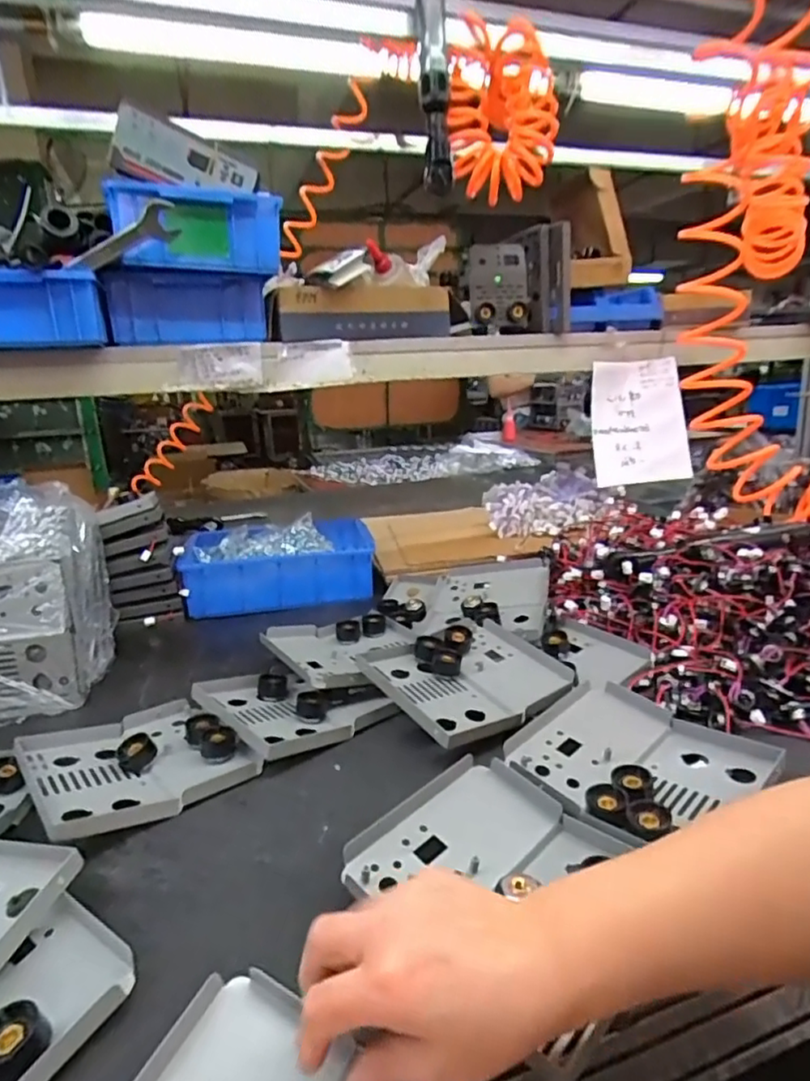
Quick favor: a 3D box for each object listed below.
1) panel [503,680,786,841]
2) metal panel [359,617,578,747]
[{"bbox_3d":[0.182,0.173,0.499,0.158,0.023,0.166,-17,21,-41],"label":"panel"},{"bbox_3d":[0.064,0.134,0.615,0.170,0.030,0.155,-12,18,-31],"label":"metal panel"}]

